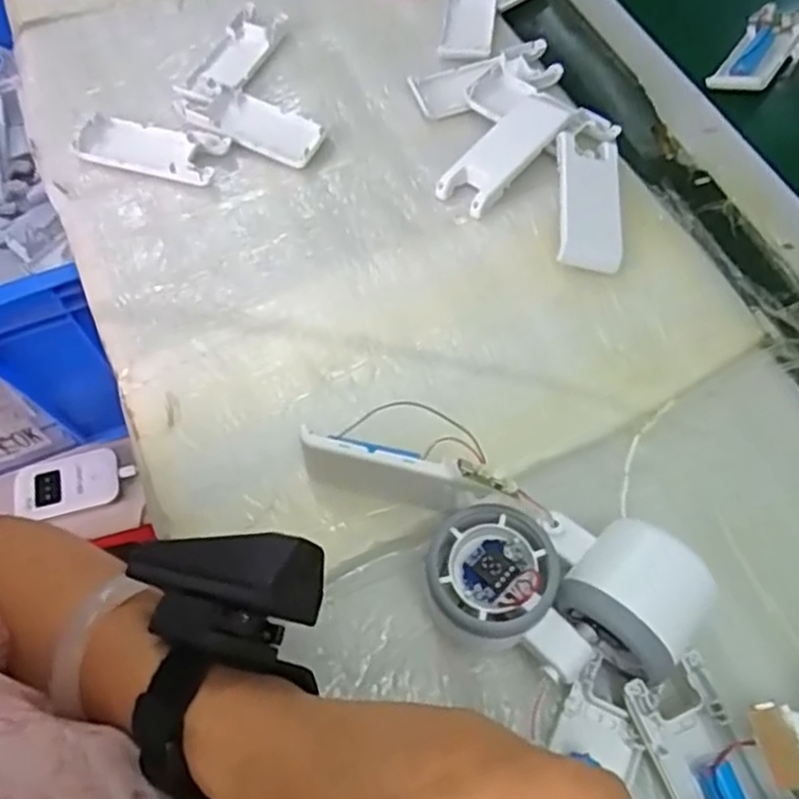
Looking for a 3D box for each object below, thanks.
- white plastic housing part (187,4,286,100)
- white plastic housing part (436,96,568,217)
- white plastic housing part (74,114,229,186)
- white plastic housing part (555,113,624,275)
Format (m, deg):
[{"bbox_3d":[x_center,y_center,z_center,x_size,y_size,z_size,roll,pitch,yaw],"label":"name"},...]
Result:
[{"bbox_3d":[-0.125,-0.261,0.549,0.034,0.012,0.102,18,64,11],"label":"white plastic housing part"},{"bbox_3d":[0.070,-0.166,0.483,0.040,0.017,0.101,39,70,20],"label":"white plastic housing part"},{"bbox_3d":[-0.174,-0.175,0.506,0.100,0.012,0.041,14,63,9],"label":"white plastic housing part"},{"bbox_3d":[0.122,-0.136,0.470,0.040,0.016,0.124,5,62,5],"label":"white plastic housing part"}]

